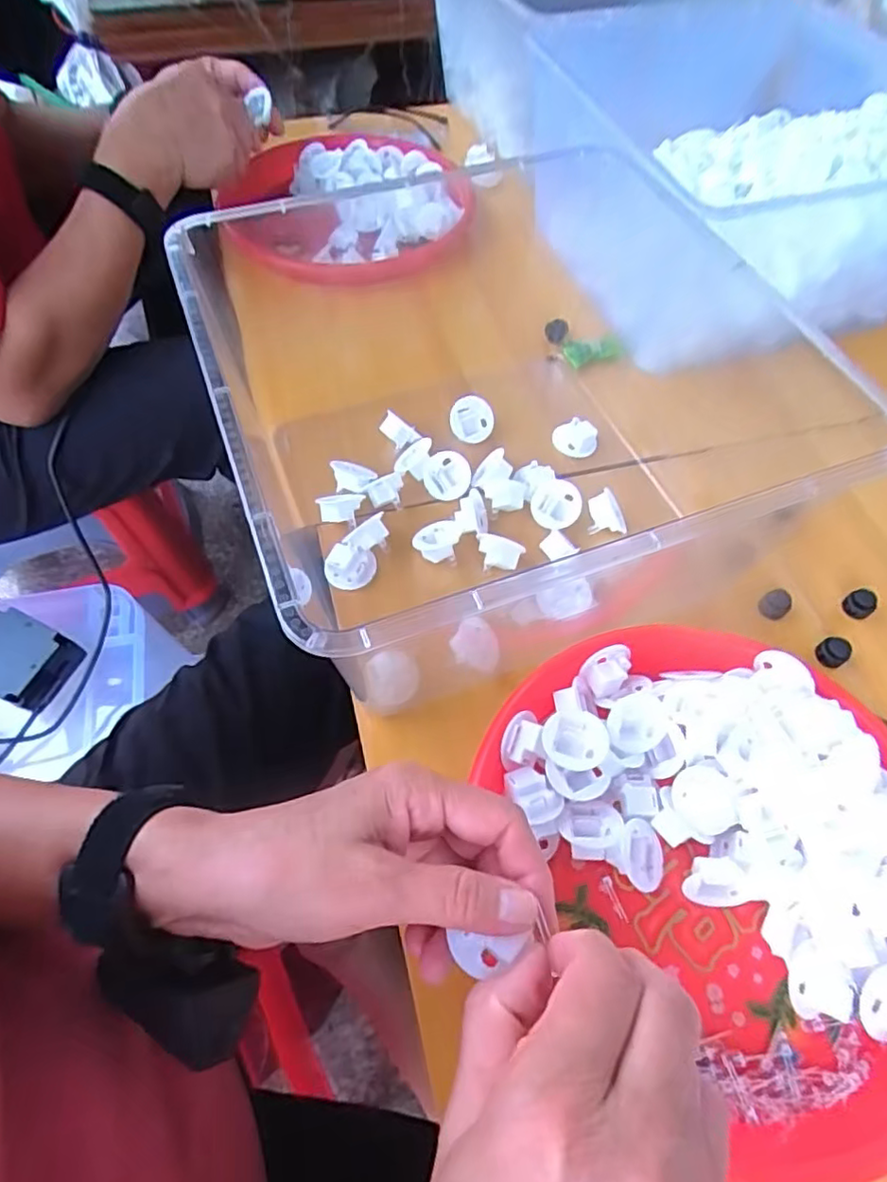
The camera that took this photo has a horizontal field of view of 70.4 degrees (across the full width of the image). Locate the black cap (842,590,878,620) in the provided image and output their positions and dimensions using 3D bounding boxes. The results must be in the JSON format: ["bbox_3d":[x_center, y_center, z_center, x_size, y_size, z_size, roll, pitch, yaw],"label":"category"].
[{"bbox_3d":[0.265,0.009,0.402,0.017,0.012,0.016,1,59,-1],"label":"black cap"}]

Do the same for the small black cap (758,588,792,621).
[{"bbox_3d":[0.210,0.009,0.398,0.020,0.009,0.016,-31,65,-19],"label":"small black cap"}]

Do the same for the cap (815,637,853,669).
[{"bbox_3d":[0.237,0.038,0.383,0.014,0.014,0.016,-26,64,-16],"label":"cap"}]

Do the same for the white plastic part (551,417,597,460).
[{"bbox_3d":[0.100,-0.114,0.474,0.031,0.015,0.029,-26,101,18],"label":"white plastic part"}]

